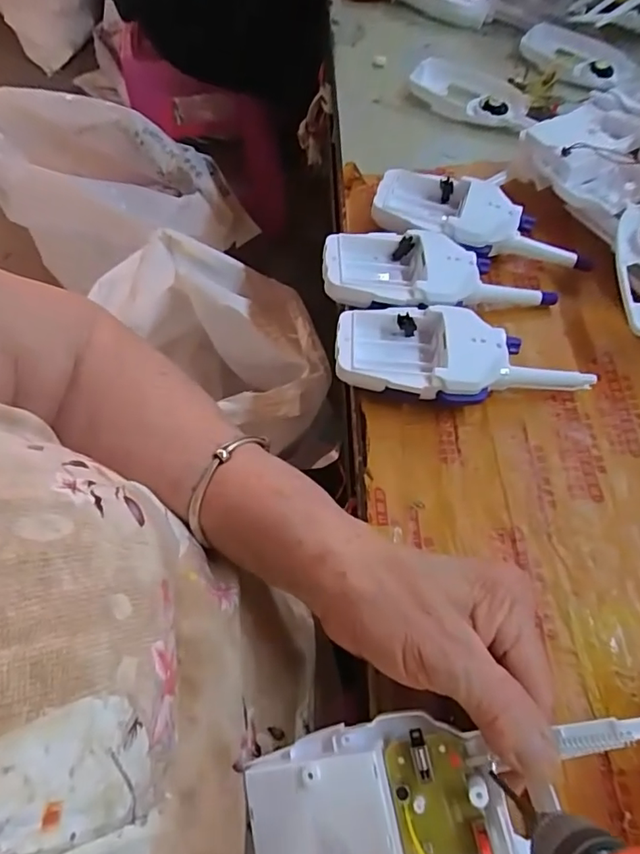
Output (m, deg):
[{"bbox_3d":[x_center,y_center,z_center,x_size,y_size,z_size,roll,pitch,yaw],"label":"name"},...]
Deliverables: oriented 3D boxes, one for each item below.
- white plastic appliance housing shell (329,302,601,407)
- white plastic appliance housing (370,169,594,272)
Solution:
[{"bbox_3d":[0.092,-0.043,0.340,0.161,0.036,0.063,5,64,3],"label":"white plastic appliance housing shell"},{"bbox_3d":[0.123,-0.156,0.392,0.164,0.022,0.063,19,65,10],"label":"white plastic appliance housing"}]

